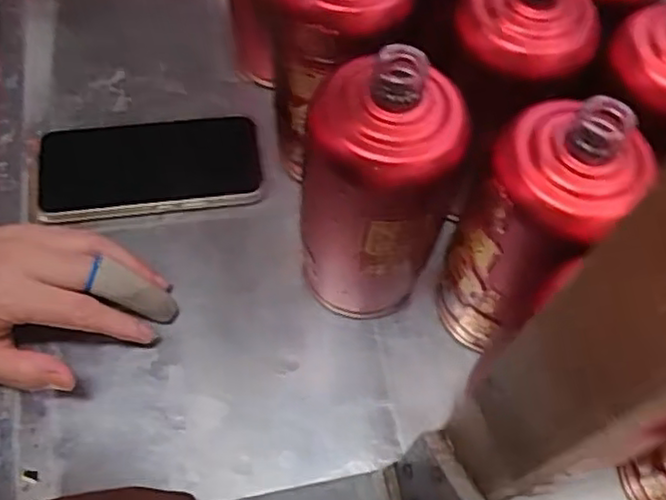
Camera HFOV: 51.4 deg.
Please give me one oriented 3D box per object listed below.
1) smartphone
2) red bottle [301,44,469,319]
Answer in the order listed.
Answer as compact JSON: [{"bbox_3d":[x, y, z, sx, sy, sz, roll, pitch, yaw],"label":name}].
[{"bbox_3d":[-0.129,-0.057,0.494,0.152,0.018,0.075,-8,64,-9],"label":"smartphone"},{"bbox_3d":[0.021,-0.029,0.384,0.079,0.182,0.074,14,63,6],"label":"red bottle"}]

